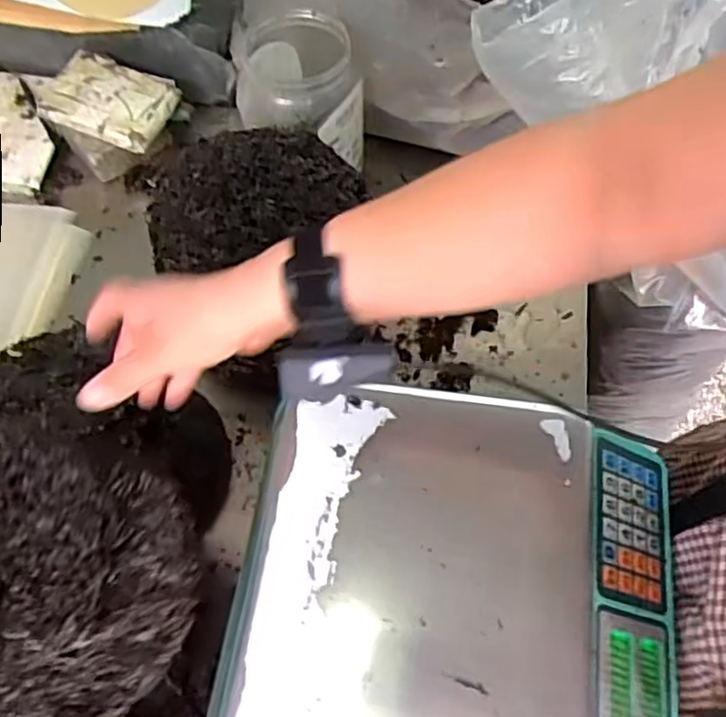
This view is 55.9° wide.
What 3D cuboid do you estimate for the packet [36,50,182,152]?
[{"bbox_3d":[-0.318,-0.324,0.856,0.158,0.028,0.105,19,66,11],"label":"packet"}]

